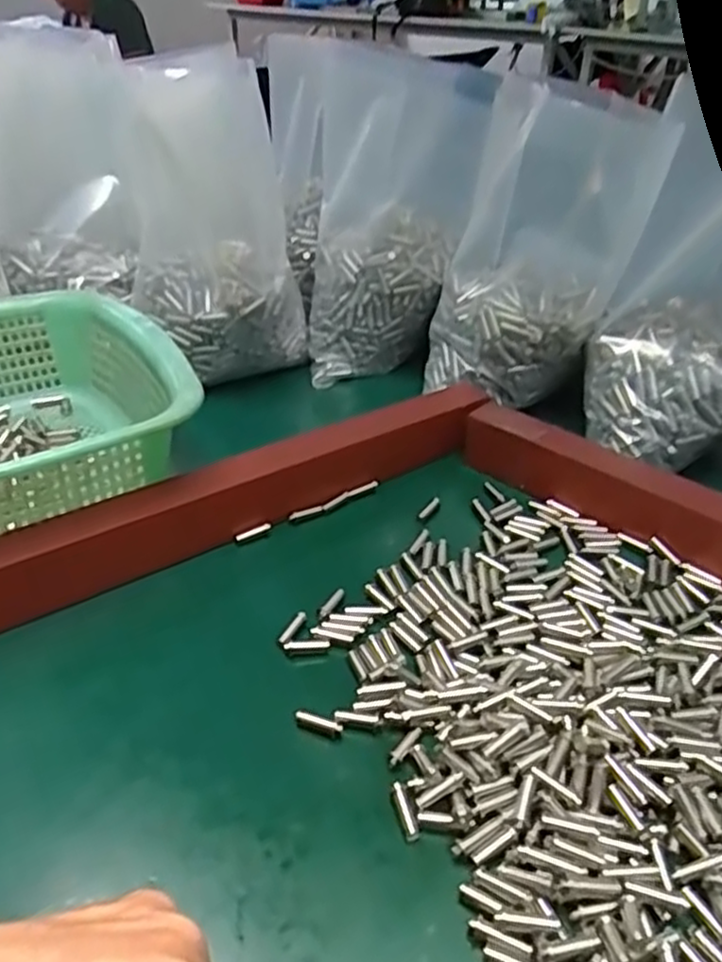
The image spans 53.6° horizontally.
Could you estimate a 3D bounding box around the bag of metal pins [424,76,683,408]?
[{"bbox_3d":[0.118,-0.157,0.496,0.130,0.188,0.103,5,36,7],"label":"bag of metal pins"}]

